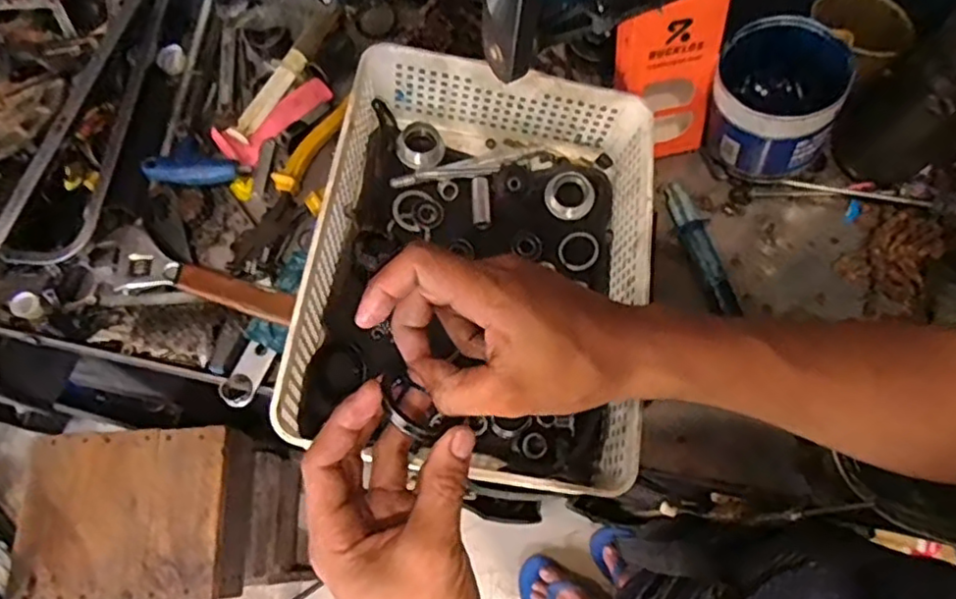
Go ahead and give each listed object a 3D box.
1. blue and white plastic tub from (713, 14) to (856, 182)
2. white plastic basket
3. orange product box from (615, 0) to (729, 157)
[{"bbox_3d":[0.252,-0.167,0.560,0.098,0.095,0.104,-1,72,2],"label":"blue and white plastic tub"},{"bbox_3d":[0.007,-0.040,0.520,0.249,0.098,0.308,6,72,4],"label":"white plastic basket"},{"bbox_3d":[0.160,-0.200,0.544,0.080,0.176,0.026,-7,47,3],"label":"orange product box"}]

